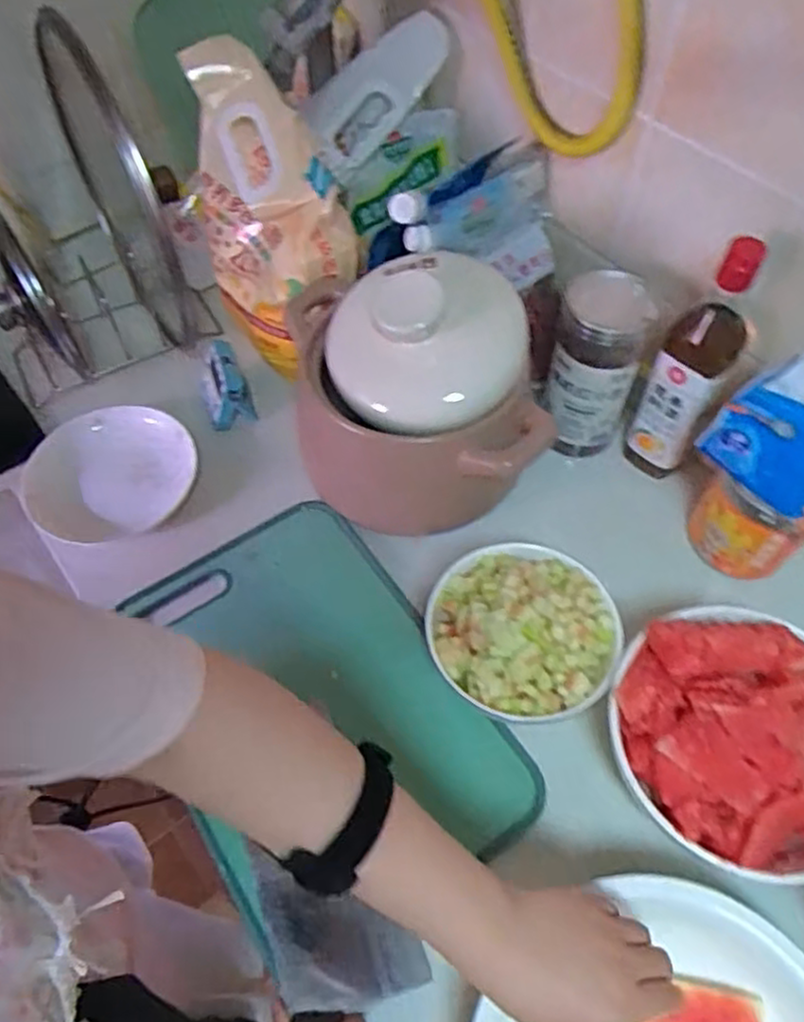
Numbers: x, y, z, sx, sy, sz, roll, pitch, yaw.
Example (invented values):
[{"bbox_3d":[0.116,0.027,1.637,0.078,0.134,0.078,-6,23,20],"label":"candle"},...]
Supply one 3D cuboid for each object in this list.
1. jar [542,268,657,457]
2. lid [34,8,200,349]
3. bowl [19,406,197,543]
[{"bbox_3d":[0.188,-0.138,0.724,0.081,0.174,0.081,0,57,1],"label":"jar"},{"bbox_3d":[-0.292,-0.339,0.795,0.077,0.321,0.310,-22,59,-13],"label":"lid"},{"bbox_3d":[-0.303,-0.035,0.771,0.176,0.037,0.156,-18,58,-10],"label":"bowl"}]

